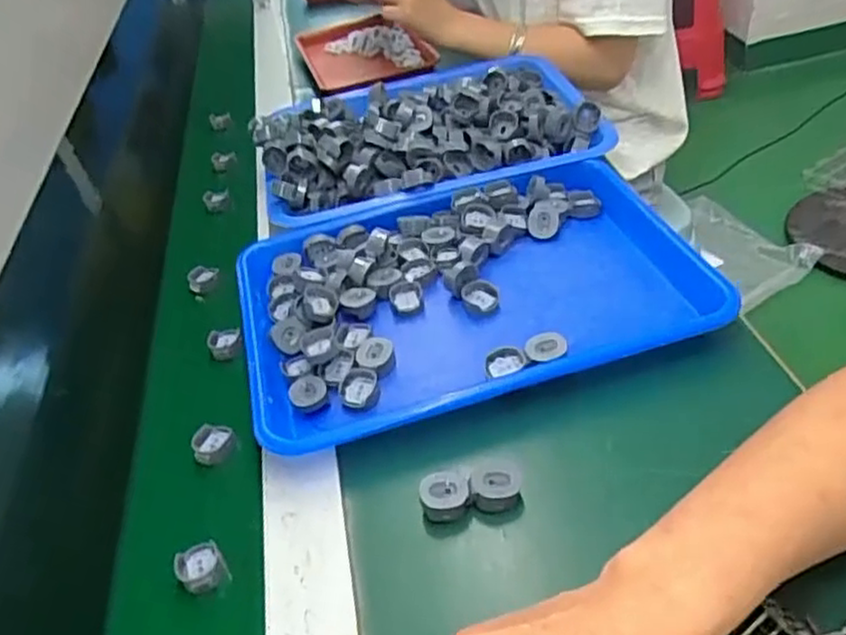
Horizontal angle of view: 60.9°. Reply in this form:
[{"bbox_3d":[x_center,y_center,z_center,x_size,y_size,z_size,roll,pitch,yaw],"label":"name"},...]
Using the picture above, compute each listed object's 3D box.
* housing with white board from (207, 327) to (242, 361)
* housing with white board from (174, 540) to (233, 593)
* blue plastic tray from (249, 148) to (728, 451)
[{"bbox_3d":[-0.160,0.021,0.584,0.026,0.013,0.026,-18,39,-8],"label":"housing with white board"},{"bbox_3d":[-0.132,0.148,0.428,0.027,0.012,0.032,-30,42,-21],"label":"housing with white board"},{"bbox_3d":[0.029,-0.026,0.550,0.330,0.031,0.244,-16,39,-5],"label":"blue plastic tray"}]

